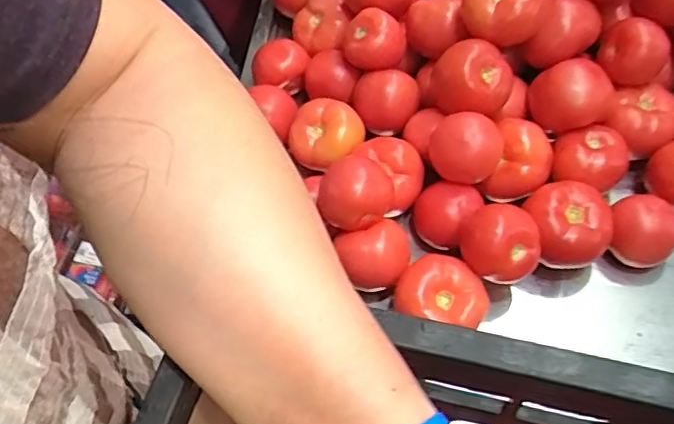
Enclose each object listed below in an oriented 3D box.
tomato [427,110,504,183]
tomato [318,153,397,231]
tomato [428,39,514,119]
[{"bbox_3d":[0.118,-0.061,0.539,0.065,0.050,0.060,0,63,0],"label":"tomato"},{"bbox_3d":[0.016,-0.016,0.524,0.059,0.048,0.055,0,63,0],"label":"tomato"},{"bbox_3d":[0.127,-0.122,0.567,0.076,0.062,0.064,19,65,10],"label":"tomato"}]

